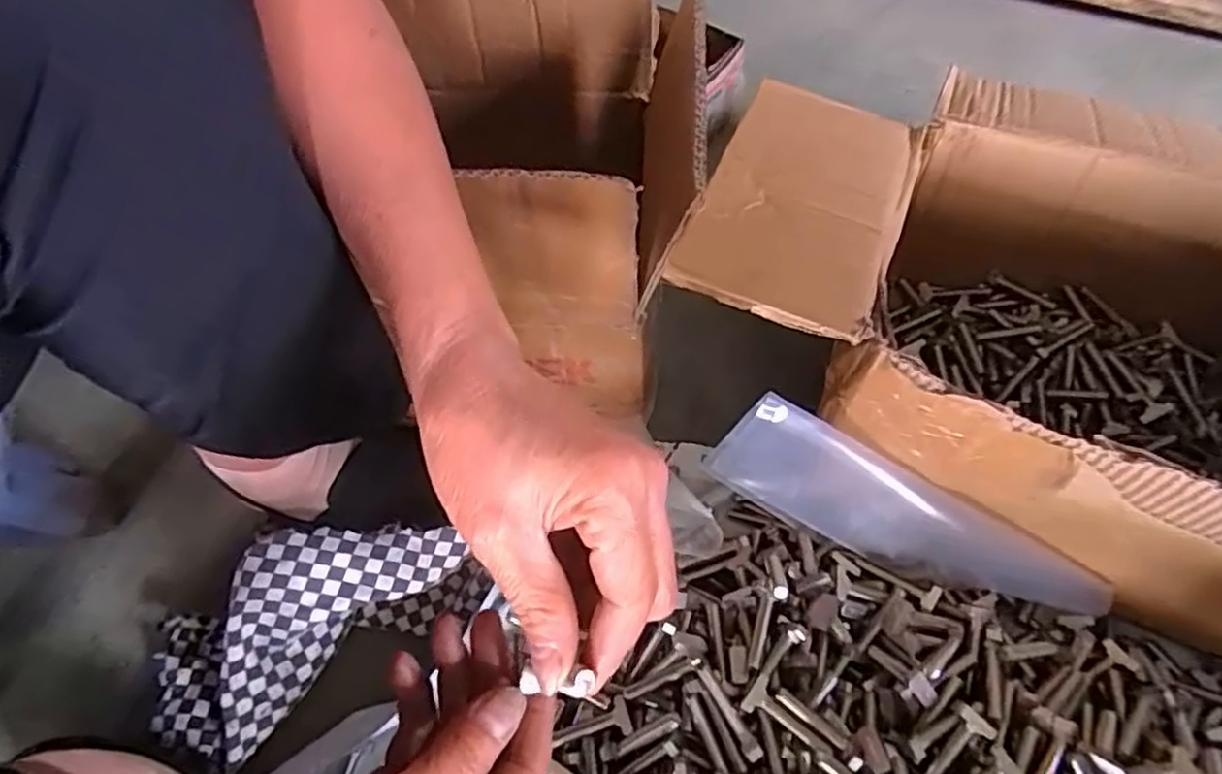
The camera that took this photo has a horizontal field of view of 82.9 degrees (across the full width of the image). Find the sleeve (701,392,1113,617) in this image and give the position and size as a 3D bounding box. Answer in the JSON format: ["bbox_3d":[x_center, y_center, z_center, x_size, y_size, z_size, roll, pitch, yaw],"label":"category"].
[{"bbox_3d":[0.179,0.088,0.434,0.238,0.081,0.010,29,38,-4],"label":"sleeve"}]

